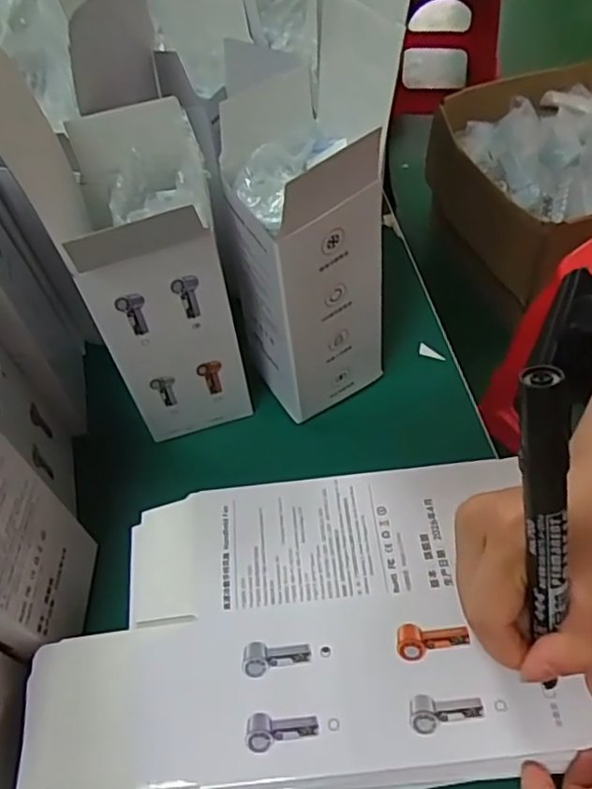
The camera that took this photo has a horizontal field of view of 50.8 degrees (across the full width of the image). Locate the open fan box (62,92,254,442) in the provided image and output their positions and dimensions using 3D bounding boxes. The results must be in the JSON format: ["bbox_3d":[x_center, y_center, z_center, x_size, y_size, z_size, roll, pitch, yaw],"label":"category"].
[{"bbox_3d":[-0.074,-0.057,0.369,0.067,0.186,0.086,-9,54,-2],"label":"open fan box"}]

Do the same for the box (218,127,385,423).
[{"bbox_3d":[0.005,-0.072,0.374,0.072,0.181,0.069,-34,59,-19],"label":"box"}]

